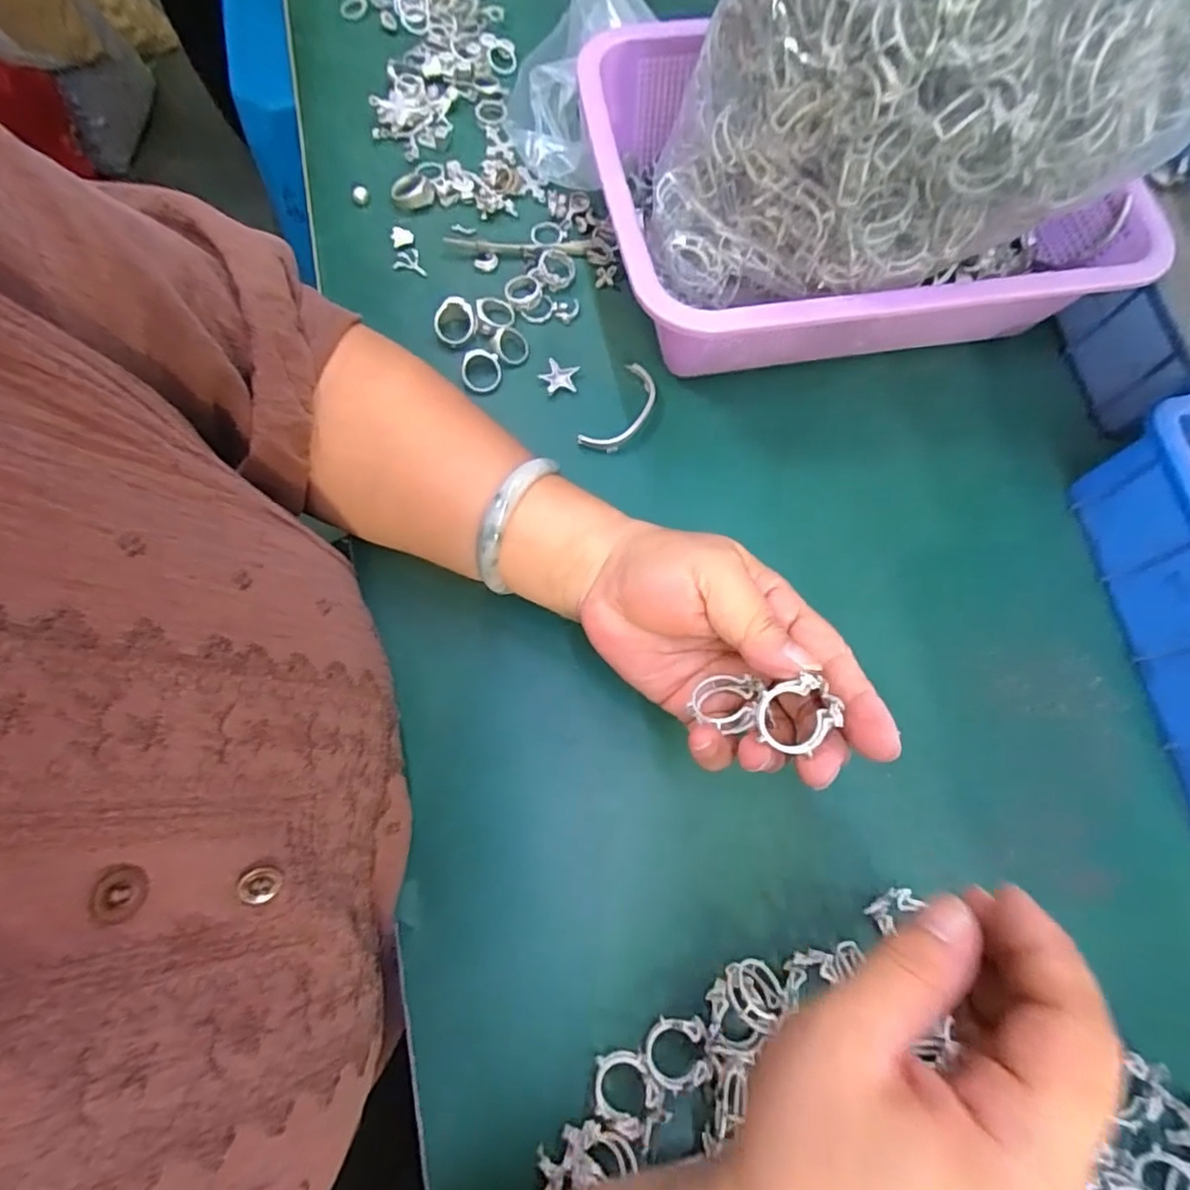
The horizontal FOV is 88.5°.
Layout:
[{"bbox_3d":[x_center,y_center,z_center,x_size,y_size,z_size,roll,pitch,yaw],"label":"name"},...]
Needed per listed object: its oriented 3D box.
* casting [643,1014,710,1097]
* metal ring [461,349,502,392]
[{"bbox_3d":[0.035,0.196,0.261,0.026,0.009,0.024,-4,73,-3],"label":"casting"},{"bbox_3d":[-0.069,-0.135,0.368,0.023,0.005,0.025,-1,97,-8],"label":"metal ring"}]

